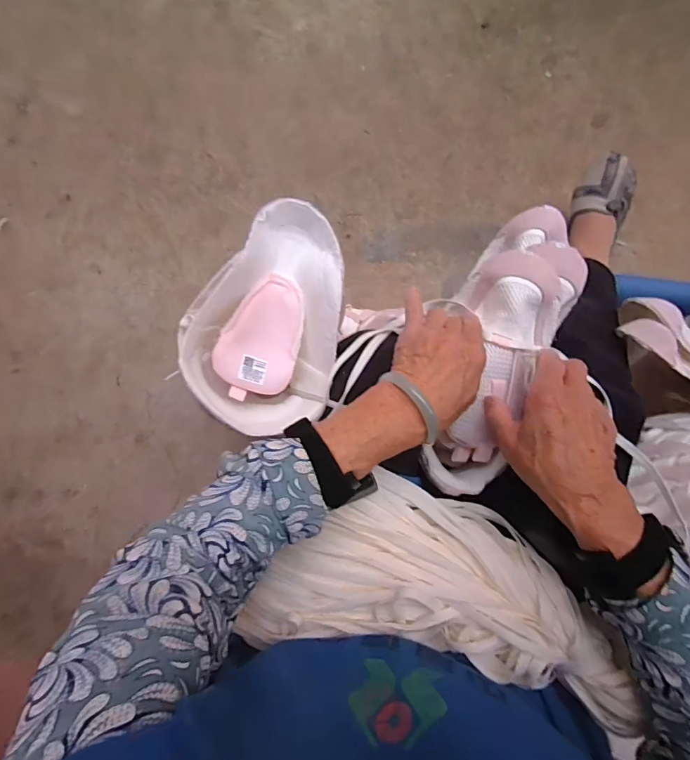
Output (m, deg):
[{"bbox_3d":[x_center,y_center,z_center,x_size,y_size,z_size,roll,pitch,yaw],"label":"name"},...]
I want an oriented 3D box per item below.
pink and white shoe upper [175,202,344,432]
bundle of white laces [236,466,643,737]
[{"bbox_3d":[-0.068,-0.058,0.433,0.139,0.082,0.211,32,86,-26],"label":"pink and white shoe upper"},{"bbox_3d":[0.069,0.169,0.374,0.319,0.049,0.149,7,90,7],"label":"bundle of white laces"}]

